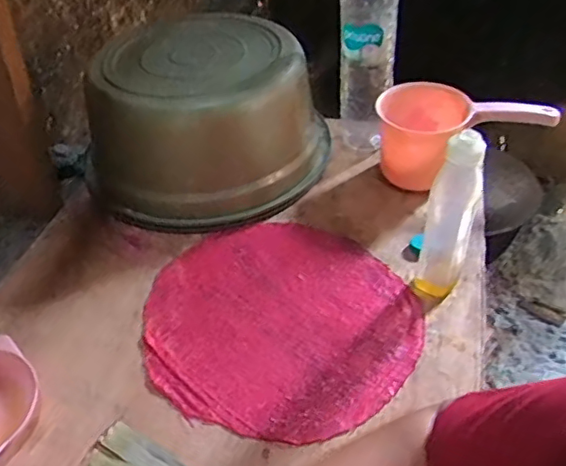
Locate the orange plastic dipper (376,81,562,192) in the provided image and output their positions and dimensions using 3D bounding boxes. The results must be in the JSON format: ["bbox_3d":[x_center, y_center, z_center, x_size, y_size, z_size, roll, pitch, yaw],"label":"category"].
[{"bbox_3d":[0.273,-0.147,0.908,0.242,0.142,0.107,-5,41,-2],"label":"orange plastic dipper"}]

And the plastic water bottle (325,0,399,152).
[{"bbox_3d":[0.128,-0.265,0.918,0.090,0.308,0.091,5,42,9],"label":"plastic water bottle"}]

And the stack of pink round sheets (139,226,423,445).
[{"bbox_3d":[-0.008,0.105,0.743,0.317,0.015,0.337,-28,47,-26],"label":"stack of pink round sheets"}]

